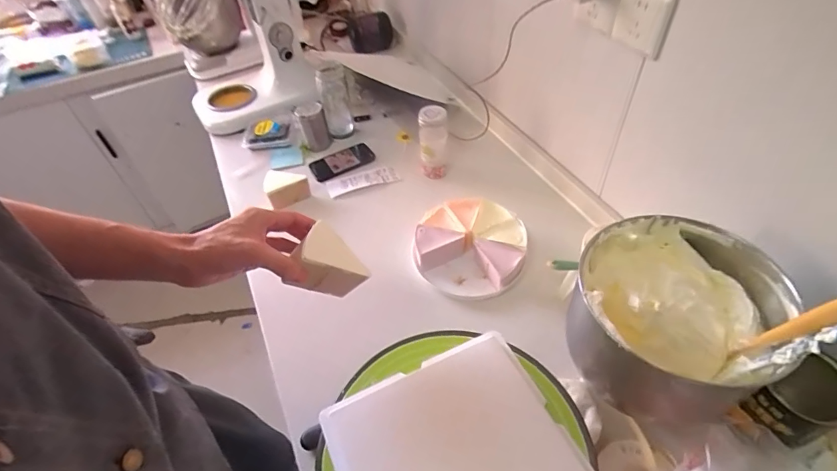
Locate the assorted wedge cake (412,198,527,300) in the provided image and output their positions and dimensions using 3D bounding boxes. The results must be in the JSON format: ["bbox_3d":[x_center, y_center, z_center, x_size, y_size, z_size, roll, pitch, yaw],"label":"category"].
[{"bbox_3d":[0.092,0.019,0.788,0.190,0.055,0.190,-3,48,3],"label":"assorted wedge cake"}]

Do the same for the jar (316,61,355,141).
[{"bbox_3d":[-0.197,-0.317,1.038,0.065,0.167,0.063,-3,48,3],"label":"jar"}]

